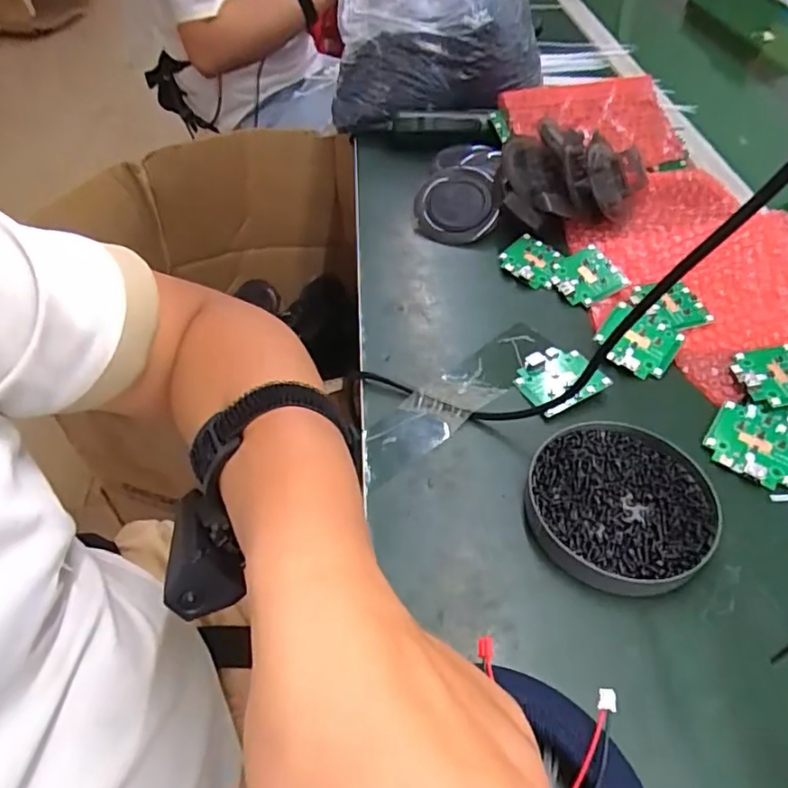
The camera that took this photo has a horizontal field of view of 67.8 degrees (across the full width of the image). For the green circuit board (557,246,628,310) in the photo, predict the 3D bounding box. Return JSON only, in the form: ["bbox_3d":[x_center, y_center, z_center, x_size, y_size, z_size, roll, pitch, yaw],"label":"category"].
[{"bbox_3d":[0.174,-0.105,0.530,0.054,0.009,0.055,-27,62,-4],"label":"green circuit board"}]

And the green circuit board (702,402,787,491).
[{"bbox_3d":[0.253,0.033,0.410,0.059,0.009,0.063,30,54,24],"label":"green circuit board"}]

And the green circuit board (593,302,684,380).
[{"bbox_3d":[0.196,-0.042,0.473,0.059,0.009,0.052,35,72,15],"label":"green circuit board"}]

